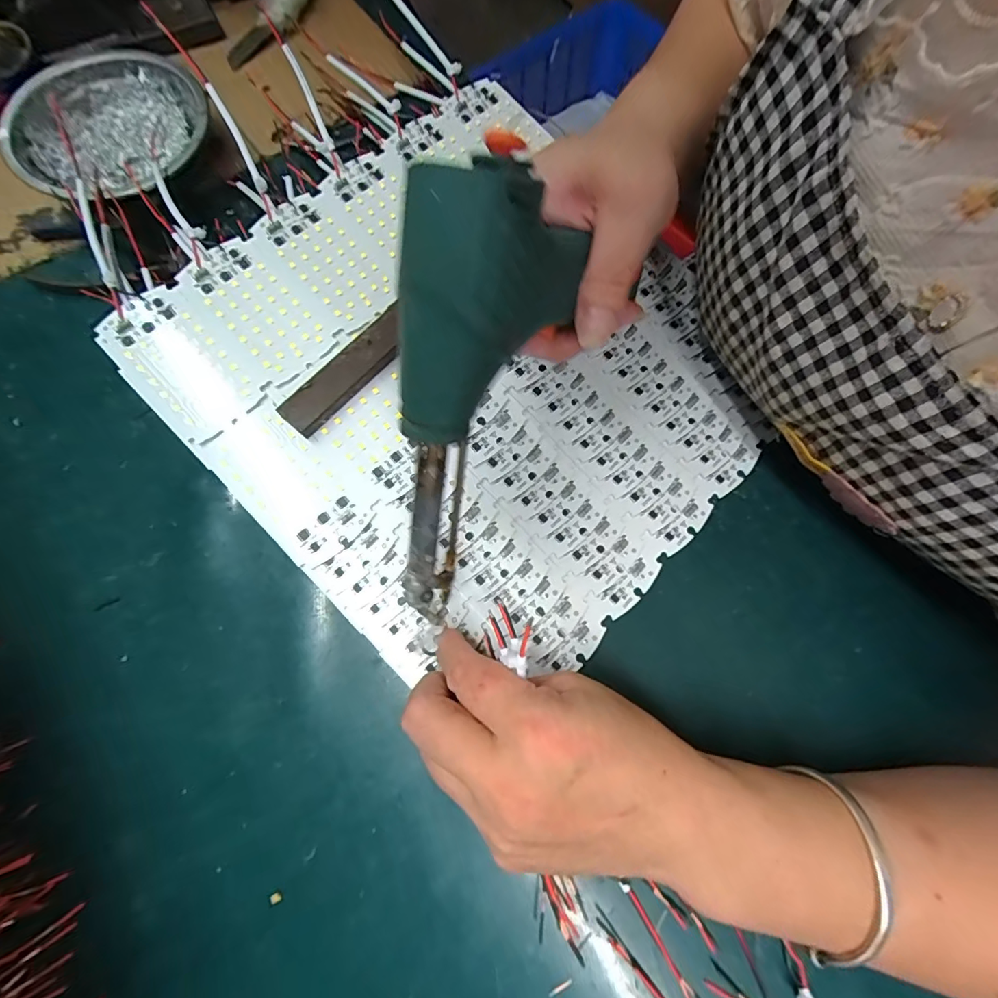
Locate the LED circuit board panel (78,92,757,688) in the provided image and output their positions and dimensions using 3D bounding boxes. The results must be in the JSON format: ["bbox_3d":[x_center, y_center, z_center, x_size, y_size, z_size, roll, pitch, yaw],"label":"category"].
[{"bbox_3d":[-0.013,-0.075,0.282,0.288,0.012,0.306,-44,89,-12],"label":"LED circuit board panel"}]

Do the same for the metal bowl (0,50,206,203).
[{"bbox_3d":[-0.261,-0.245,0.331,0.123,0.048,0.123,0,72,-1],"label":"metal bowl"}]

